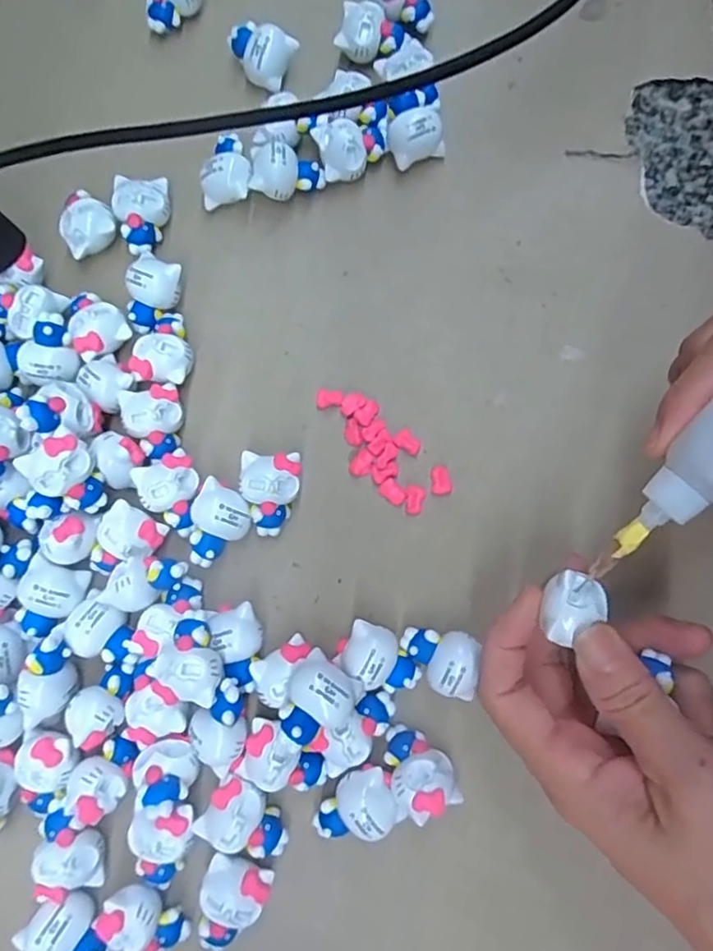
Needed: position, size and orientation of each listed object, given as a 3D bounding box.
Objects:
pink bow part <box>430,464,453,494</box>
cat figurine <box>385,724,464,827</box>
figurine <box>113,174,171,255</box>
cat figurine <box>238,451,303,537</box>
[{"bbox_3d":[0.037,0.002,0.275,0.009,0.004,0.013,-1,79,-1],"label":"pink bow part"},{"bbox_3d":[0.024,0.114,0.243,0.024,0.017,0.031,-18,80,-4],"label":"cat figurine"},{"bbox_3d":[-0.100,-0.124,0.296,0.024,0.015,0.033,-9,80,-2],"label":"figurine"},{"bbox_3d":[-0.037,0.008,0.271,0.024,0.021,0.034,5,79,1],"label":"cat figurine"}]

